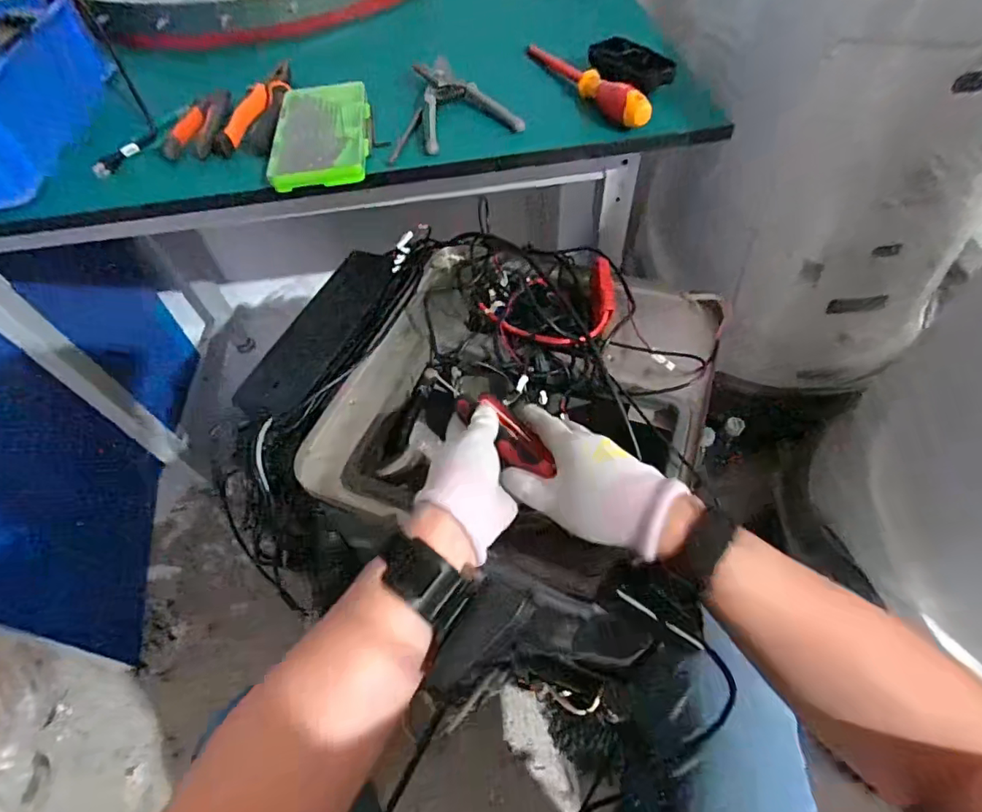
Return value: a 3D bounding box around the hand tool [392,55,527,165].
[{"bbox_3d":[-0.050,-0.351,0.592,0.143,0.030,0.167,-10,55,-3],"label":"hand tool"}]

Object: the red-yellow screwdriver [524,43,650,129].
[{"bbox_3d":[0.106,-0.378,0.584,0.034,0.027,0.218,-24,57,-12],"label":"red-yellow screwdriver"}]

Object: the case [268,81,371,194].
[{"bbox_3d":[-0.186,-0.305,0.569,0.099,0.024,0.179,-8,55,-1],"label":"case"}]

